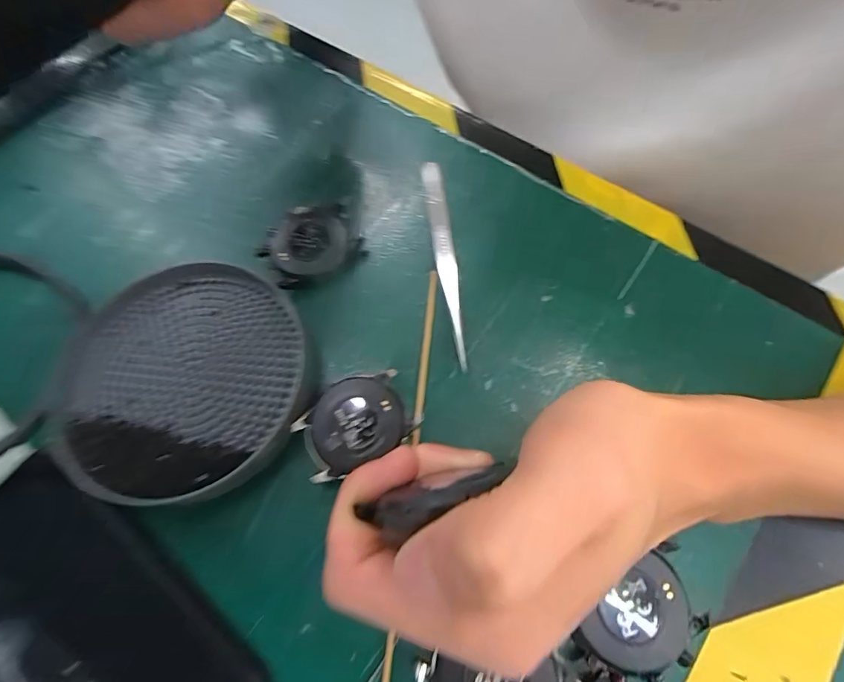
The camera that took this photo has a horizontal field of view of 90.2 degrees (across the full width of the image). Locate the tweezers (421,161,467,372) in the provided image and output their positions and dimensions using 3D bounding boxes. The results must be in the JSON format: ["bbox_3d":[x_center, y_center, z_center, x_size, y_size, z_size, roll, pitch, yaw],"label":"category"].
[{"bbox_3d":[0.012,-0.046,0.221,0.011,0.014,0.131,-7,67,1],"label":"tweezers"}]

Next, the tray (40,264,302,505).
[{"bbox_3d":[-0.116,0.014,0.200,0.114,0.012,0.113,-1,67,3],"label":"tray"}]

